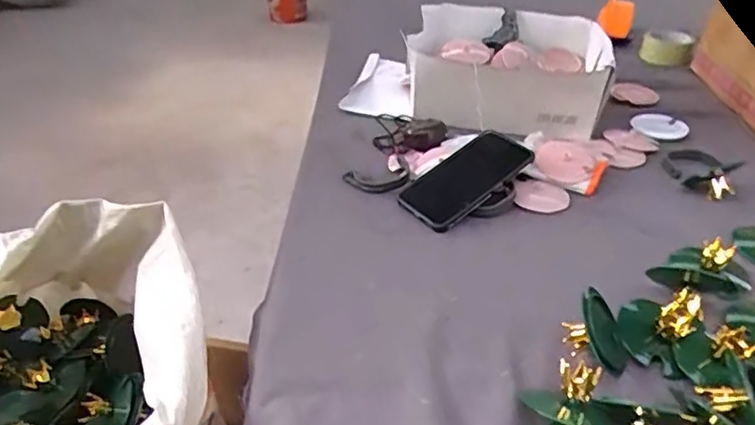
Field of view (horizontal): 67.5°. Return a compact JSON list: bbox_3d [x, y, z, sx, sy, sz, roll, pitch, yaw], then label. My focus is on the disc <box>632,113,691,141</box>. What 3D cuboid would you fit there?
[{"bbox_3d":[0.418,-0.130,0.844,0.094,0.004,0.072,-21,41,-28],"label":"disc"}]

